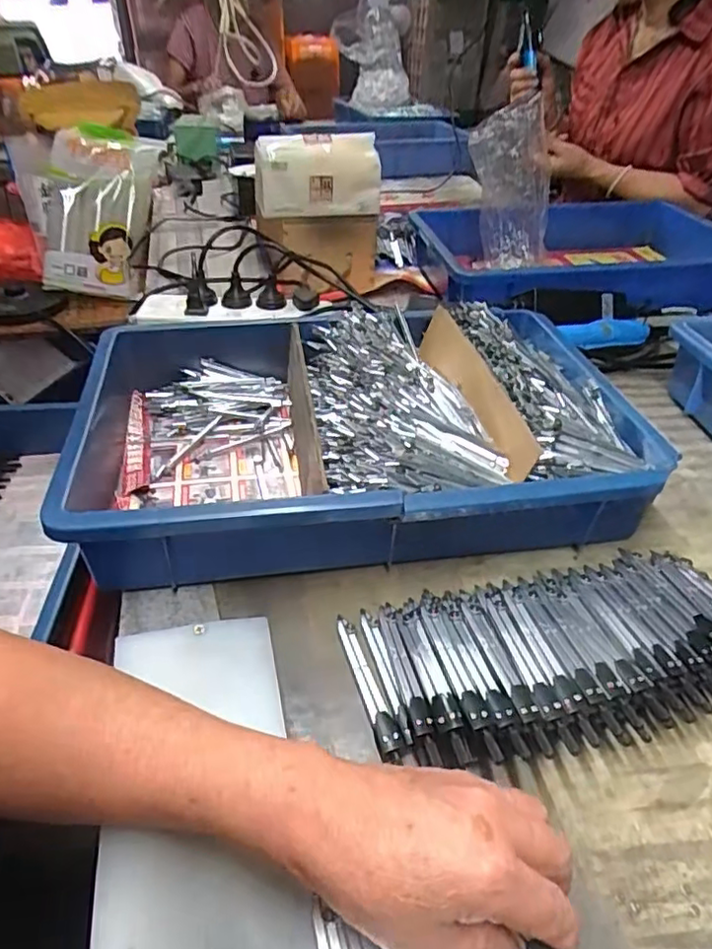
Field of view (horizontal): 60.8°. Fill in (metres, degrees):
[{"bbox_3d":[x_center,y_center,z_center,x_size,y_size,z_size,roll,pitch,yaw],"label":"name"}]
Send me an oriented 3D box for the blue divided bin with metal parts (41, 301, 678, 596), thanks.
[{"bbox_3d":[0.000,-0.049,0.515,0.439,0.083,0.284,-4,40,-9],"label":"blue divided bin with metal parts"}]

